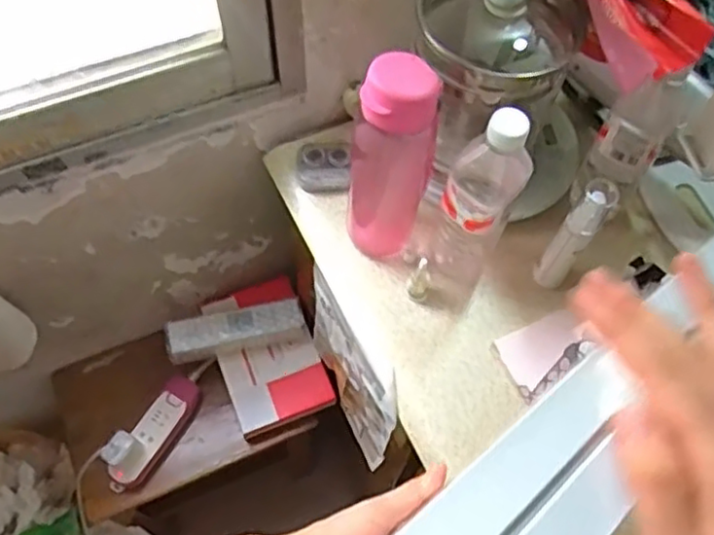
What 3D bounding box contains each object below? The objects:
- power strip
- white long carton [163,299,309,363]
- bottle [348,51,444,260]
[{"bbox_3d":[-0.290,0.237,0.979,0.057,0.054,0.185,24,65,8],"label":"power strip"},{"bbox_3d":[-0.180,0.090,0.976,0.190,0.065,0.051,-12,66,-9],"label":"white long carton"},{"bbox_3d":[0.032,-0.088,0.624,0.064,0.245,0.055,26,66,9],"label":"bottle"}]

